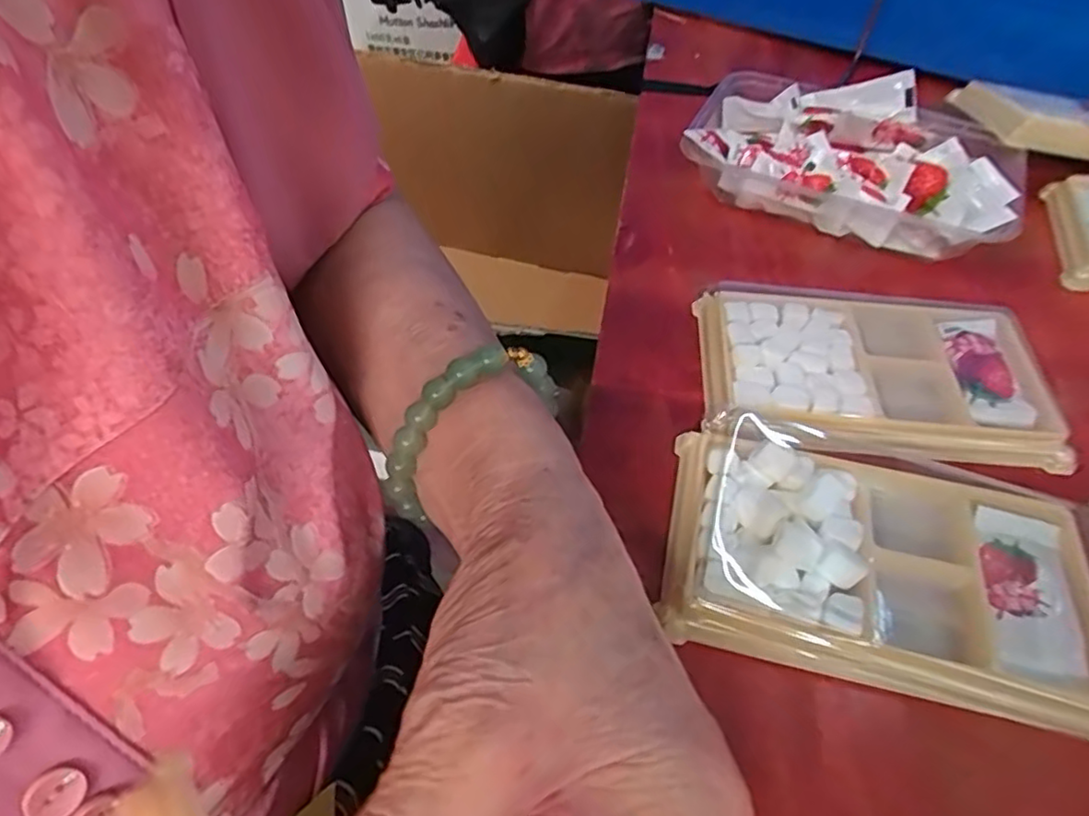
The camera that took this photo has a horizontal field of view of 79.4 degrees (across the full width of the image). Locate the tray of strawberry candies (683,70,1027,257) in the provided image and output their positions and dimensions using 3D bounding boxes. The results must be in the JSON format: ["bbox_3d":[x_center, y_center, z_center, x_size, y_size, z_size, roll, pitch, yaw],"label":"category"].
[{"bbox_3d":[0.171,-0.145,0.364,0.166,0.038,0.134,24,56,16],"label":"tray of strawberry candies"}]

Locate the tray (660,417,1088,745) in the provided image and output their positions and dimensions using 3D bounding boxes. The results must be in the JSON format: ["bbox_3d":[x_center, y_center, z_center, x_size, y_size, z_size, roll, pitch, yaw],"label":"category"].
[{"bbox_3d":[0.111,0.050,0.216,0.134,0.015,0.080,11,54,7],"label":"tray"}]

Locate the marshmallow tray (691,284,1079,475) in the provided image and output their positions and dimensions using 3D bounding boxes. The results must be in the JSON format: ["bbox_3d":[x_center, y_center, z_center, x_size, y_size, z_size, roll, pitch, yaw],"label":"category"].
[{"bbox_3d":[0.135,-0.017,0.272,0.135,0.013,0.084,4,53,2],"label":"marshmallow tray"}]

